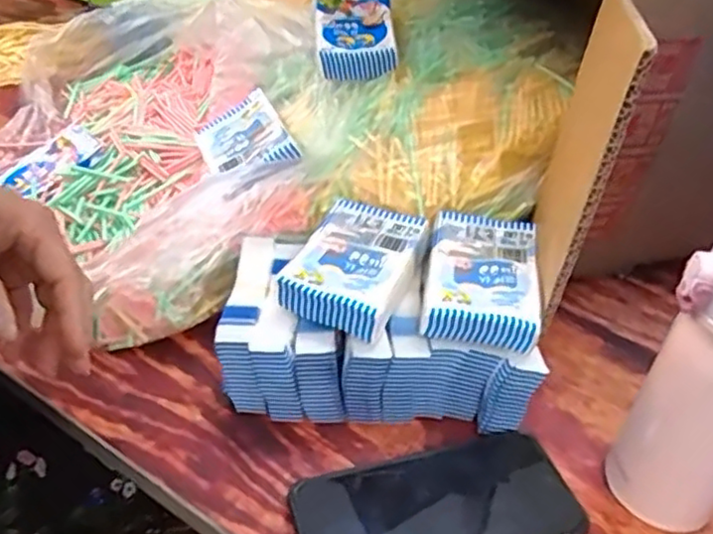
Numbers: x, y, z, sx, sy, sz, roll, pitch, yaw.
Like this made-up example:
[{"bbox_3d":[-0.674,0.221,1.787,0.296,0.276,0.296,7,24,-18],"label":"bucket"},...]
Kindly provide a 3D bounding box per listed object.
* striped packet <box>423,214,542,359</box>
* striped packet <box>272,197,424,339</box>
[{"bbox_3d":[0.081,0.006,0.442,0.068,0.026,0.104,8,40,3],"label":"striped packet"},{"bbox_3d":[-0.001,0.000,0.446,0.071,0.028,0.105,17,41,14],"label":"striped packet"}]

